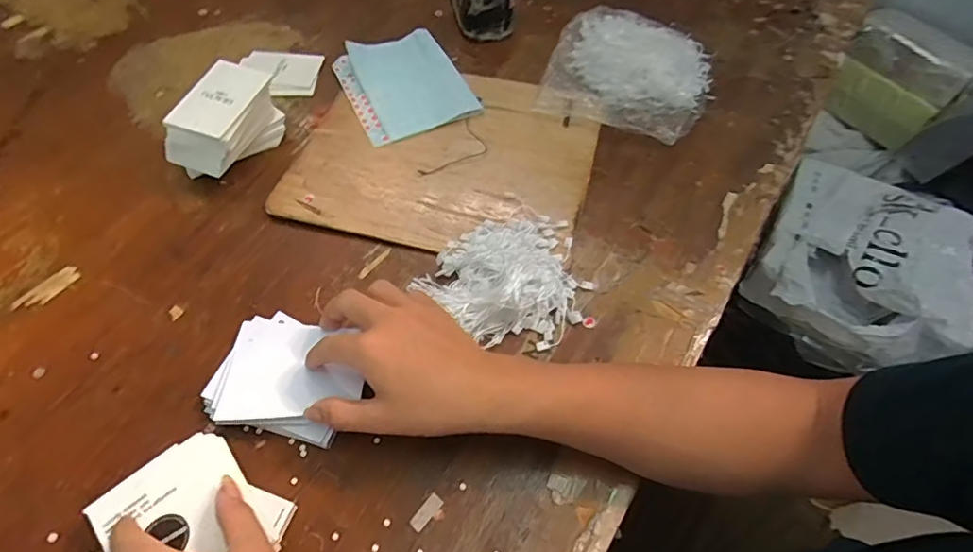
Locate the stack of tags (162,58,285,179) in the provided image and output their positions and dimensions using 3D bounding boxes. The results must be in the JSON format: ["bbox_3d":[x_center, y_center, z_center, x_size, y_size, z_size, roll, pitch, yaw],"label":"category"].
[{"bbox_3d":[-0.252,-0.147,0.517,0.070,0.063,0.101,15,58,10],"label":"stack of tags"}]

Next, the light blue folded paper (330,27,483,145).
[{"bbox_3d":[-0.092,-0.218,0.594,0.127,0.009,0.162,-23,60,-14],"label":"light blue folded paper"}]

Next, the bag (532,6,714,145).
[{"bbox_3d":[0.156,-0.223,0.577,0.171,0.035,0.163,16,59,11],"label":"bag"}]

